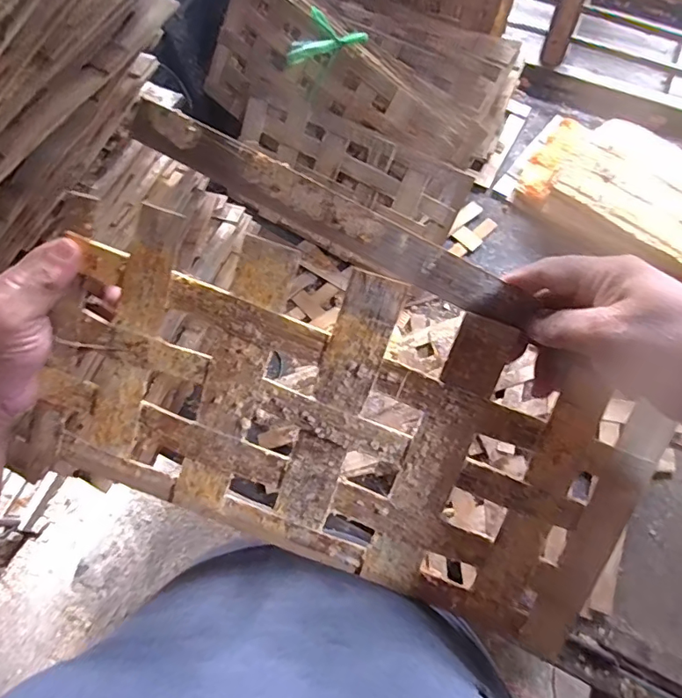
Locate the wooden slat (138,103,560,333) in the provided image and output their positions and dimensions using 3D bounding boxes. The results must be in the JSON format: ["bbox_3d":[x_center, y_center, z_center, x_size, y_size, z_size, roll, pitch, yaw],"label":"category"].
[{"bbox_3d":[-0.003,-0.086,0.336,0.291,0.009,0.035,27,117,-2],"label":"wooden slat"}]

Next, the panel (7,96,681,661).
[{"bbox_3d":[0.000,0.053,0.369,0.432,0.014,0.283,27,105,0],"label":"panel"}]

